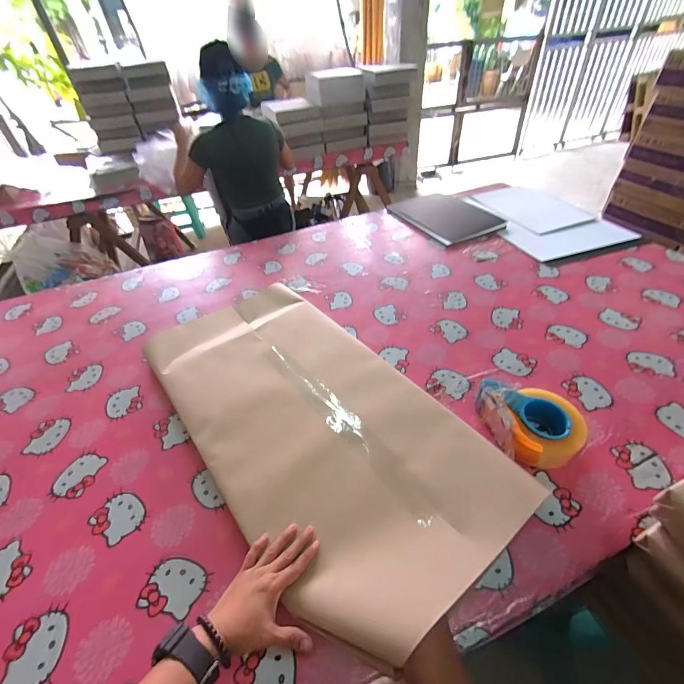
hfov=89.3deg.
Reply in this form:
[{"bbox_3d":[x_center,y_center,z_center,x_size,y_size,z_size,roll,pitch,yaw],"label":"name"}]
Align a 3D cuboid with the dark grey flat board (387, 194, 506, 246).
[{"bbox_3d":[0.388,-0.477,1.286,0.281,0.023,0.354,-21,46,-17],"label":"dark grey flat board"}]

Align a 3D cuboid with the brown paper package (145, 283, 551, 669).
[{"bbox_3d":[-0.077,0.111,0.646,0.366,0.034,0.749,-33,49,-25],"label":"brown paper package"}]

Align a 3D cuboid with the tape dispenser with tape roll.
[{"bbox_3d":[0.325,0.148,0.608,0.164,0.067,0.133,8,44,13],"label":"tape dispenser with tape roll"}]

